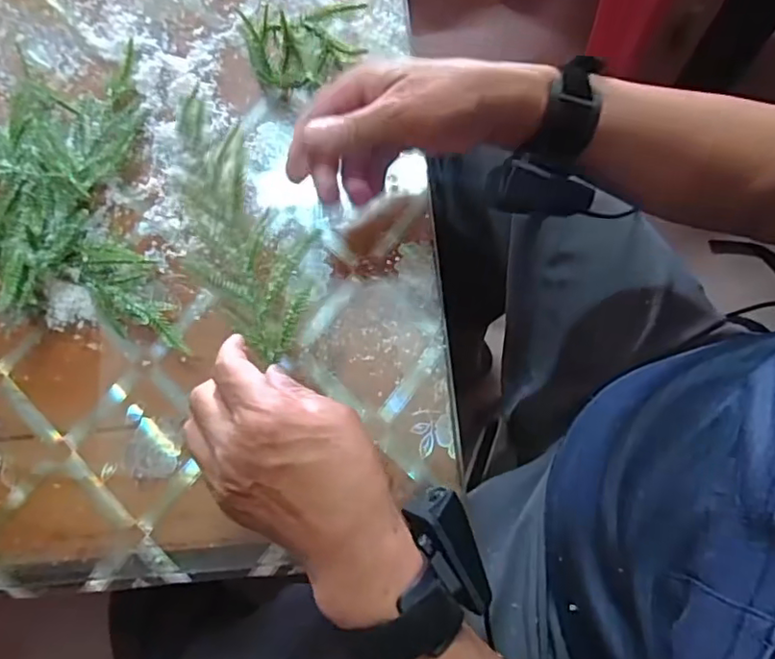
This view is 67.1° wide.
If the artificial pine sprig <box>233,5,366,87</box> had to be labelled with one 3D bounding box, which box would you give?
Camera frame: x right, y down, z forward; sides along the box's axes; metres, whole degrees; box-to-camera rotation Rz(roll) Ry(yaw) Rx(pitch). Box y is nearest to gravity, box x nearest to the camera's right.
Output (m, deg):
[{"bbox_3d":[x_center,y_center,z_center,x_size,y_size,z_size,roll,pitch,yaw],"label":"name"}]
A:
[{"bbox_3d":[-0.073,-0.242,0.496,0.105,0.037,0.099,-4,73,-1],"label":"artificial pine sprig"}]

